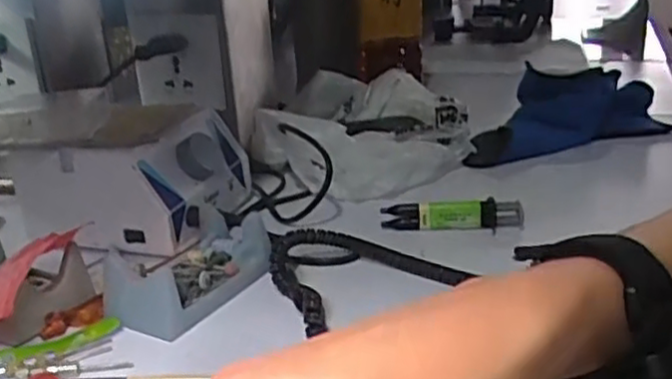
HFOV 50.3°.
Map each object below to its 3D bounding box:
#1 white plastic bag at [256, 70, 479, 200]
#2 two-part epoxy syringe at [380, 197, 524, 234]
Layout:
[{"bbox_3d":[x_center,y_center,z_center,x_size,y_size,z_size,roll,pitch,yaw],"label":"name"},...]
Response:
[{"bbox_3d":[0.032,-0.072,0.704,0.194,0.055,0.301,0,21,8],"label":"white plastic bag"},{"bbox_3d":[0.086,0.021,0.529,0.102,0.028,0.010,-1,21,6],"label":"two-part epoxy syringe"}]

